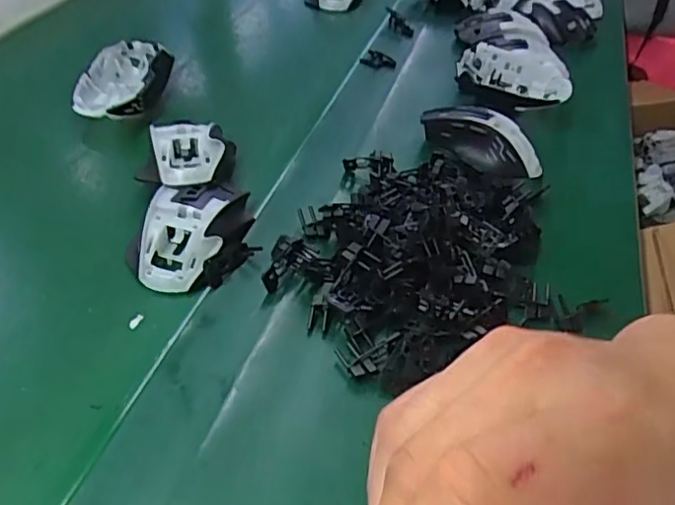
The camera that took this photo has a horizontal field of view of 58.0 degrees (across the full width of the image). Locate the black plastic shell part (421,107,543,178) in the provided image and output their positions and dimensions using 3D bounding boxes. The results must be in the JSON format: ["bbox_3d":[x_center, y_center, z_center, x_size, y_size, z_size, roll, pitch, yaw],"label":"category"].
[{"bbox_3d":[0.131,-0.101,0.540,0.112,0.033,0.050,24,45,2],"label":"black plastic shell part"}]

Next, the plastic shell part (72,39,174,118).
[{"bbox_3d":[-0.207,-0.163,0.586,0.073,0.043,0.105,11,43,7],"label":"plastic shell part"}]

